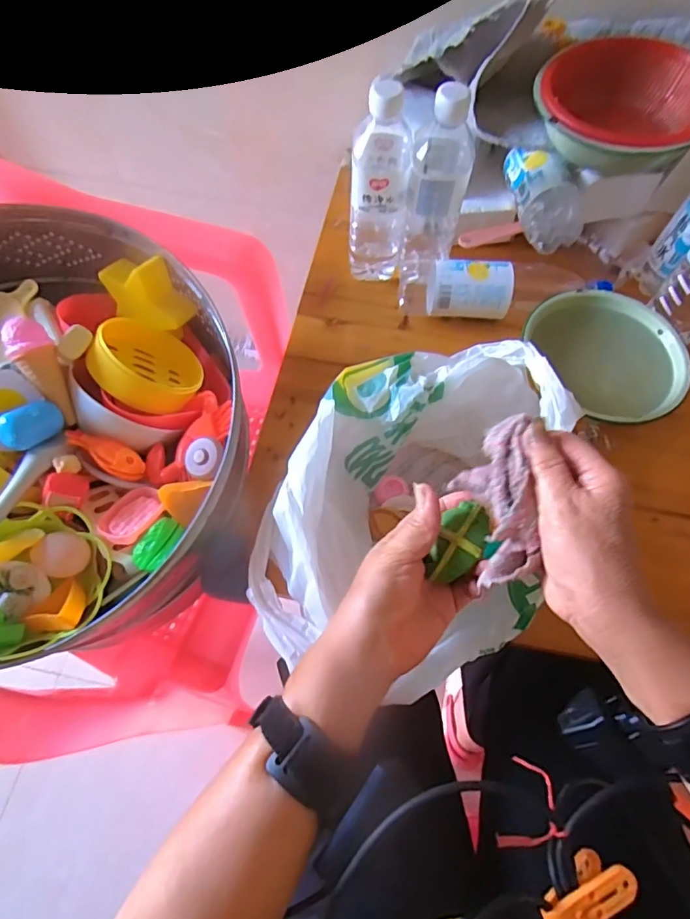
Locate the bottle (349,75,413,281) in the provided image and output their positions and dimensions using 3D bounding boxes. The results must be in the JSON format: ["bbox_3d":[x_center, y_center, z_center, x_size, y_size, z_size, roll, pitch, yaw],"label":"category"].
[{"bbox_3d":[0.040,-0.301,0.557,0.062,0.210,0.079,6,65,1],"label":"bottle"}]

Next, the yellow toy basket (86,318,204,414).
[{"bbox_3d":[-0.189,-0.088,0.480,0.097,0.035,0.098,28,35,-31],"label":"yellow toy basket"}]

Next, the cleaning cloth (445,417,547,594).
[{"bbox_3d":[0.101,0.026,0.338,0.044,0.045,0.110,0,81,-2],"label":"cleaning cloth"}]

